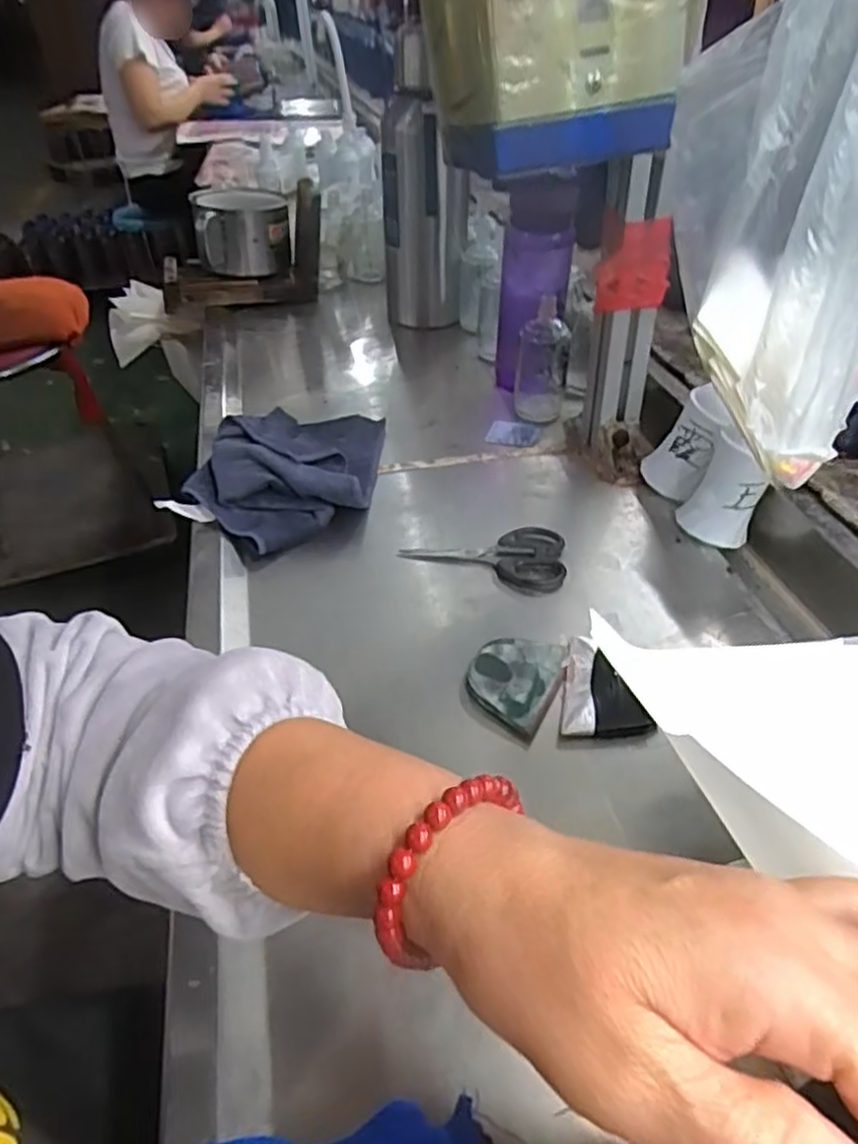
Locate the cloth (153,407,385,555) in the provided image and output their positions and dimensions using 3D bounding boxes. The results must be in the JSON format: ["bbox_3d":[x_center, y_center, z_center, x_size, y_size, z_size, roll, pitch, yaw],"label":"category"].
[{"bbox_3d":[-0.122,-0.102,0.662,0.159,0.060,0.235,9,42,16],"label":"cloth"}]

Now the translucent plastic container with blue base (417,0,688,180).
[{"bbox_3d":[0.079,-0.361,0.487,0.148,0.132,0.122,-14,41,-11],"label":"translucent plastic container with blue base"}]

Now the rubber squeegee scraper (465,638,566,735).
[{"bbox_3d":[0.056,0.069,0.475,0.053,0.013,0.078,16,43,25],"label":"rubber squeegee scraper"}]

